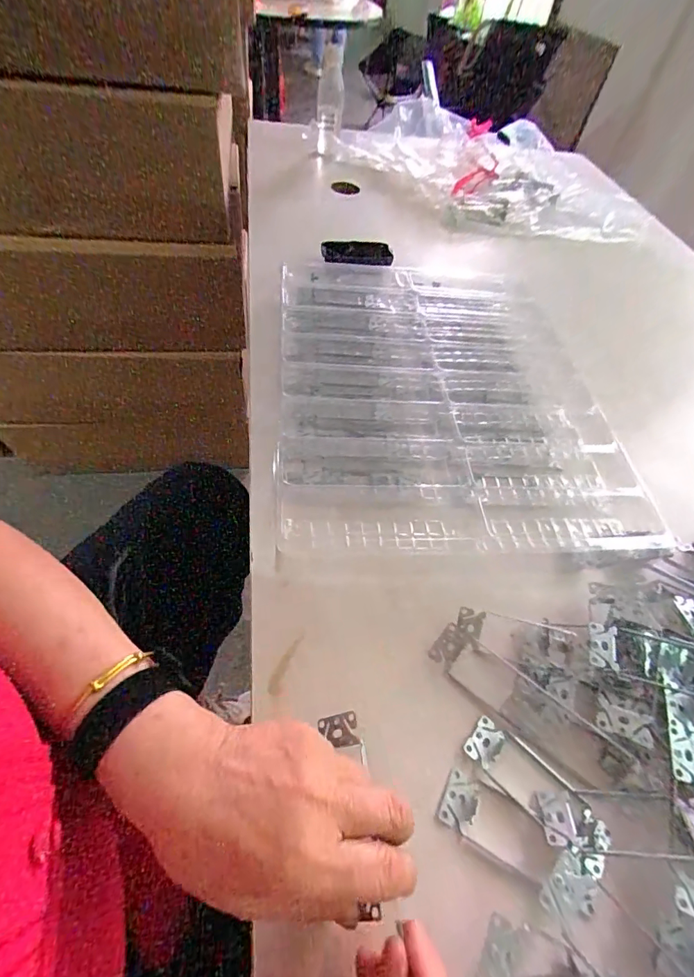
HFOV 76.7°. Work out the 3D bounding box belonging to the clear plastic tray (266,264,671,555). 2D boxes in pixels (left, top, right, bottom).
[{"bbox_3d":[0.110,-0.120,0.519,0.366,0.063,0.438,2,54,-6],"label":"clear plastic tray"}]

